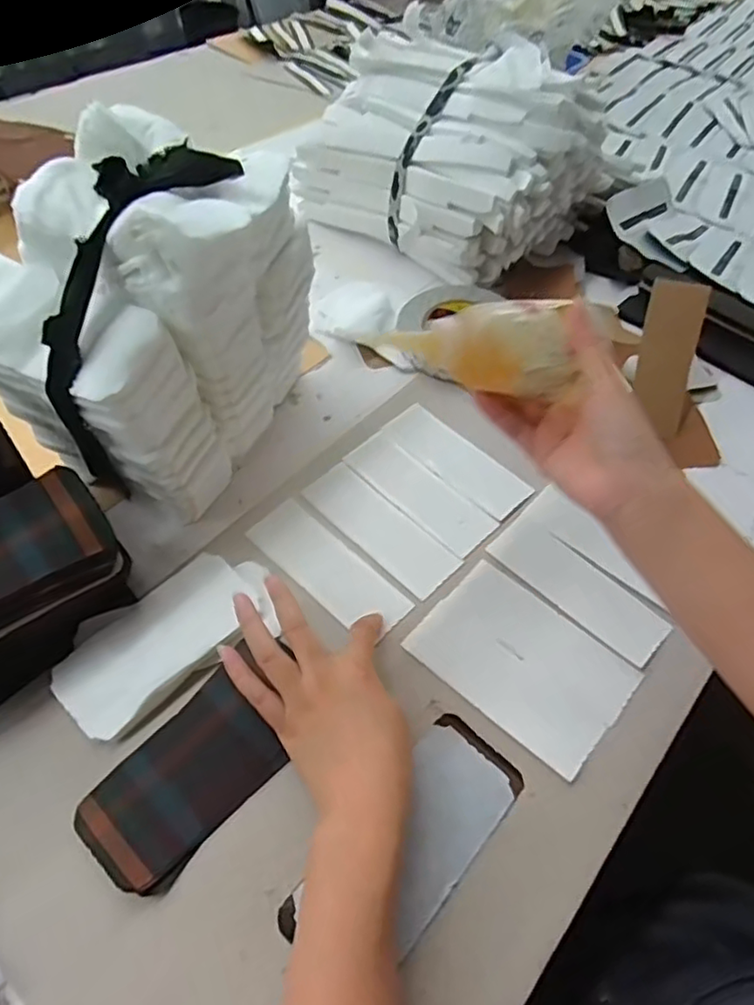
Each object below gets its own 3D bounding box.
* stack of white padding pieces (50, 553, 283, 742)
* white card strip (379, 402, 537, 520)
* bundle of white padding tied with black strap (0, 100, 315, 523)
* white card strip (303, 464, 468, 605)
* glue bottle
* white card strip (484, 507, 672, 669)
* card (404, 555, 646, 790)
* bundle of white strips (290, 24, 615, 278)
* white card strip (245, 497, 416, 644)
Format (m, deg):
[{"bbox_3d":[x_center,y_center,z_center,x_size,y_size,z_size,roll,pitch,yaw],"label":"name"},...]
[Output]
[{"bbox_3d":[-0.151,0.100,0.455,0.157,0.012,0.083,-31,61,-22],"label":"stack of white padding pieces"},{"bbox_3d":[0.075,-0.043,0.579,0.050,0.009,0.151,-40,63,-19],"label":"white card strip"},{"bbox_3d":[-0.171,-0.137,0.490,0.166,0.240,0.229,20,56,12],"label":"bundle of white padding tied with black strap"},{"bbox_3d":[0.002,0.020,0.533,0.053,0.004,0.147,-38,64,-25],"label":"white card strip"},{"bbox_3d":[0.063,-0.100,0.394,0.126,0.041,0.047,2,54,-8],"label":"glue bottle"},{"bbox_3d":[0.159,0.067,0.495,0.048,0.007,0.145,-43,63,-14],"label":"white card strip"},{"bbox_3d":[0.109,0.117,0.464,0.146,0.006,0.102,37,61,22],"label":"card"},{"bbox_3d":[0.083,-0.411,0.735,0.317,0.188,0.210,31,59,19],"label":"bundle of white strips"},{"bbox_3d":[-0.040,0.053,0.505,0.145,0.004,0.052,39,65,22],"label":"white card strip"}]

